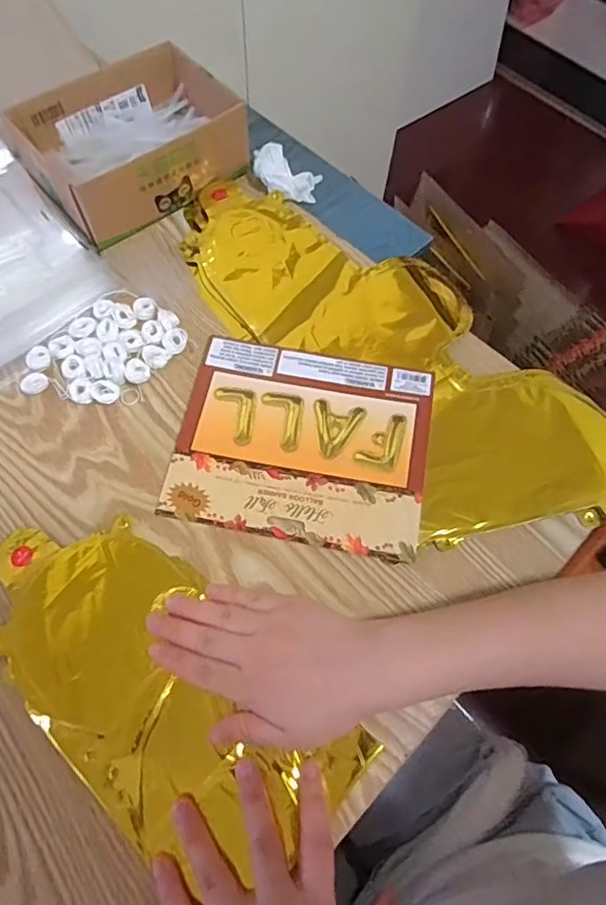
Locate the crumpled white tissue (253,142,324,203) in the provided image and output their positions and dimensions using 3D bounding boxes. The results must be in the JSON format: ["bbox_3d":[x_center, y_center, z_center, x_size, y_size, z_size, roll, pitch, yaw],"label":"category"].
[{"bbox_3d":[-0.015,-0.280,0.560,0.069,0.041,0.064,0,66,-2],"label":"crumpled white tissue"}]

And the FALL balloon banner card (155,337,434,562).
[{"bbox_3d":[0.001,-0.010,0.427,0.188,0.007,0.162,10,66,2],"label":"FALL balloon banner card"}]

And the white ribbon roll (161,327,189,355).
[{"bbox_3d":[-0.107,-0.093,0.463,0.021,0.007,0.020,1,66,-2],"label":"white ribbon roll"}]

